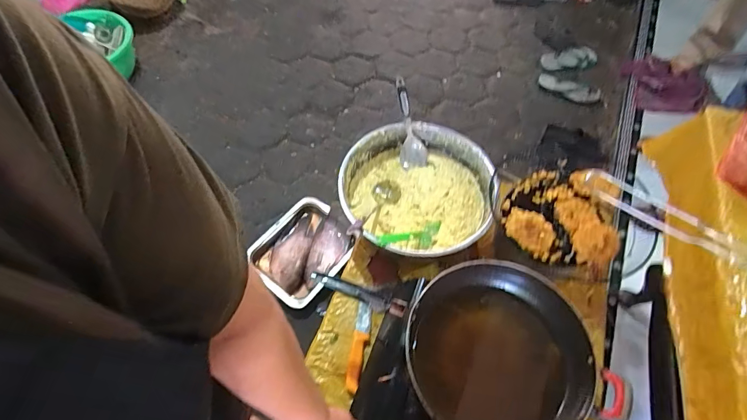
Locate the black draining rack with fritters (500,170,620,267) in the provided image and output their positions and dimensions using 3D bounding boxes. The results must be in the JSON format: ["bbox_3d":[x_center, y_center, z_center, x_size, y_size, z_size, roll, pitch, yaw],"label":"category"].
[{"bbox_3d":[0.417,0.005,0.898,0.242,0.059,0.232,4,59,2],"label":"black draining rack with fritters"}]

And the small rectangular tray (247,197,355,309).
[{"bbox_3d":[-0.235,0.129,1.350,0.280,0.038,0.310,37,76,23],"label":"small rectangular tray"}]

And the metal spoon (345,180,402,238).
[{"bbox_3d":[0.001,0.003,0.967,0.069,0.043,0.229,21,36,12],"label":"metal spoon"}]

